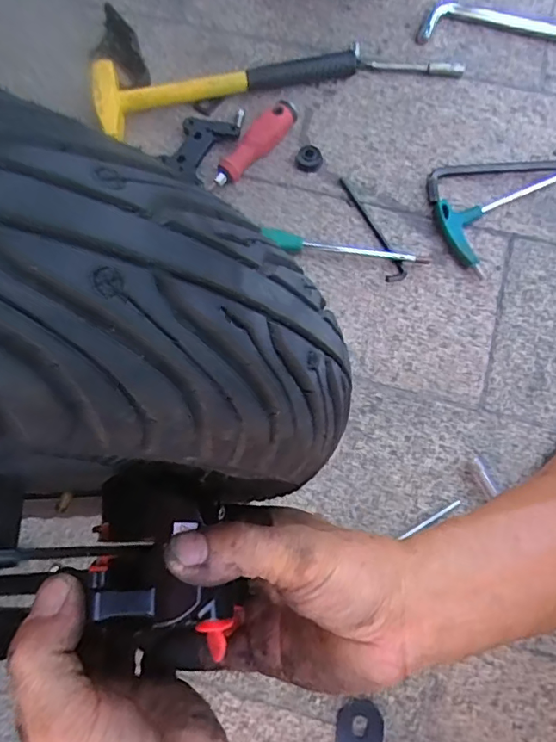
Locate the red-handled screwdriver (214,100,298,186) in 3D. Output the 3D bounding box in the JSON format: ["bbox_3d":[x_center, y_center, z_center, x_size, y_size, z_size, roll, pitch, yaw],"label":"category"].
[{"bbox_3d":[-0.023,-0.258,0.603,0.021,0.029,0.122,42,79,13],"label":"red-handled screwdriver"}]

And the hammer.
[{"bbox_3d":[-0.058,-0.340,0.629,0.315,0.033,0.085,-10,73,-1],"label":"hammer"}]

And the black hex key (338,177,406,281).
[{"bbox_3d":[0.104,-0.160,0.590,0.025,0.007,0.140,-19,73,-4],"label":"black hex key"}]

